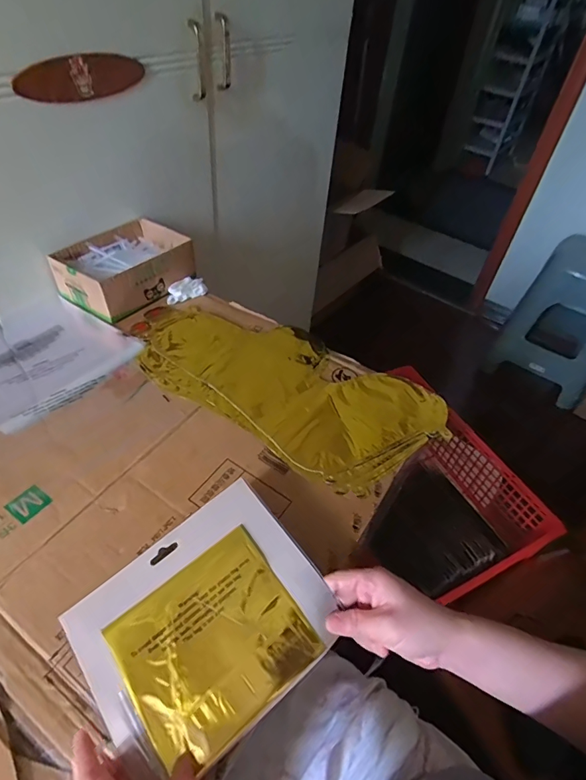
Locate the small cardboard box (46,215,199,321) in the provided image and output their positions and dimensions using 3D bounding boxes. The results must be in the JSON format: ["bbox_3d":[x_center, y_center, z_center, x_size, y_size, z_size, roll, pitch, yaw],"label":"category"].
[{"bbox_3d":[-0.266,-0.199,0.689,0.142,0.063,0.187,30,51,22],"label":"small cardboard box"}]

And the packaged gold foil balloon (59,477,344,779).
[{"bbox_3d":[-0.074,0.192,0.364,0.192,0.011,0.162,-34,64,-19],"label":"packaged gold foil balloon"}]

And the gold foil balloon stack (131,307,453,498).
[{"bbox_3d":[-0.026,-0.019,0.575,0.430,0.017,0.197,25,49,18],"label":"gold foil balloon stack"}]

